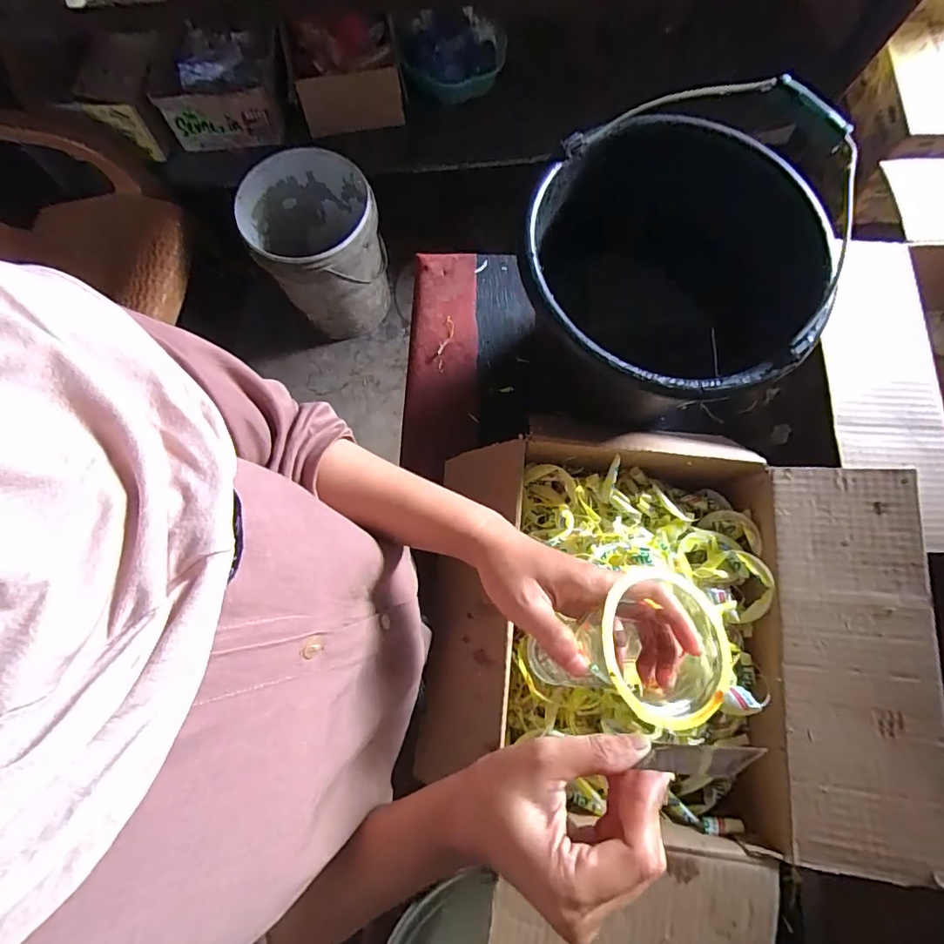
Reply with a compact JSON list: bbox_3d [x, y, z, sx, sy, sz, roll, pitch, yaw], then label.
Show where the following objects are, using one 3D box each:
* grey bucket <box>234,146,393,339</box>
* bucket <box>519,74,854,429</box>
[{"bbox_3d":[-0.370,-0.557,1.240,0.289,0.337,0.318,-22,77,-4],"label":"grey bucket"},{"bbox_3d":[0.193,-0.184,0.533,0.271,0.275,0.283,0,77,1],"label":"bucket"}]

